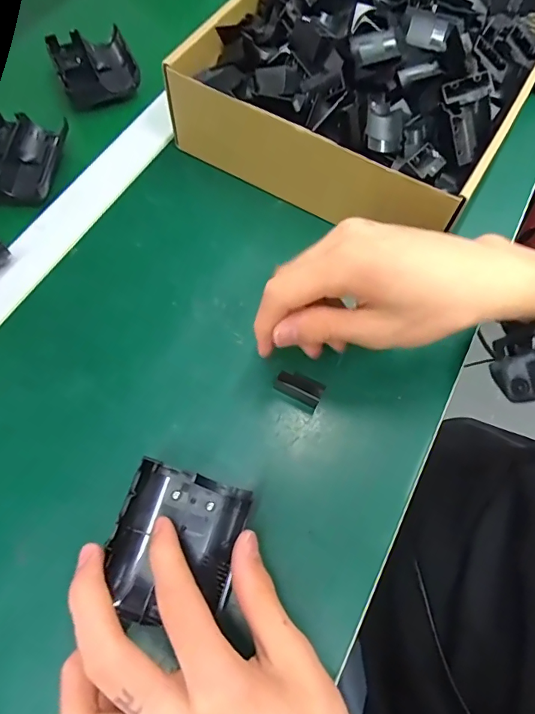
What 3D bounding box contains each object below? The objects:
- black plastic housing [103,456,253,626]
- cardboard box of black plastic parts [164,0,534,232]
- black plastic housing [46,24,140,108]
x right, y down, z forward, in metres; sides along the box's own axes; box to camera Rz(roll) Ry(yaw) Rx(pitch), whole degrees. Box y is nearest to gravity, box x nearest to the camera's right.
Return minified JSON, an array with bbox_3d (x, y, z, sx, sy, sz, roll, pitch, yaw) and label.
[{"bbox_3d":[-0.050,0.104,0.250,0.066,0.020,0.077,15,66,5],"label":"black plastic housing"},{"bbox_3d":[0.073,-0.230,0.372,0.251,0.096,0.229,30,68,11],"label":"cardboard box of black plastic parts"},{"bbox_3d":[-0.157,-0.264,0.410,0.065,0.020,0.083,-22,68,-12],"label":"black plastic housing"}]

